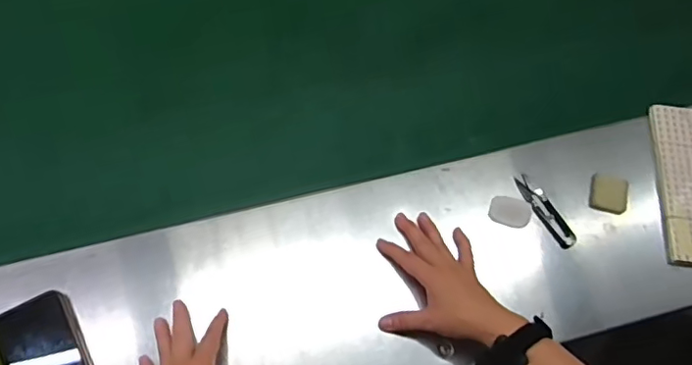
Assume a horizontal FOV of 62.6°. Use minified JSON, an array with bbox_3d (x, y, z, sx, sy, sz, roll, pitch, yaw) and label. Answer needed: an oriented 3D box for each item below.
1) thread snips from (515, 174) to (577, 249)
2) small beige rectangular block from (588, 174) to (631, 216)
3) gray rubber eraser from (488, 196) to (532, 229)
[{"bbox_3d":[0.238,0.033,0.682,0.019,0.016,0.101,-26,70,-13],"label":"thread snips"},{"bbox_3d":[0.323,0.012,0.696,0.041,0.017,0.047,18,67,6],"label":"small beige rectangular block"},{"bbox_3d":[0.196,0.035,0.682,0.047,0.008,0.035,16,67,5],"label":"gray rubber eraser"}]

